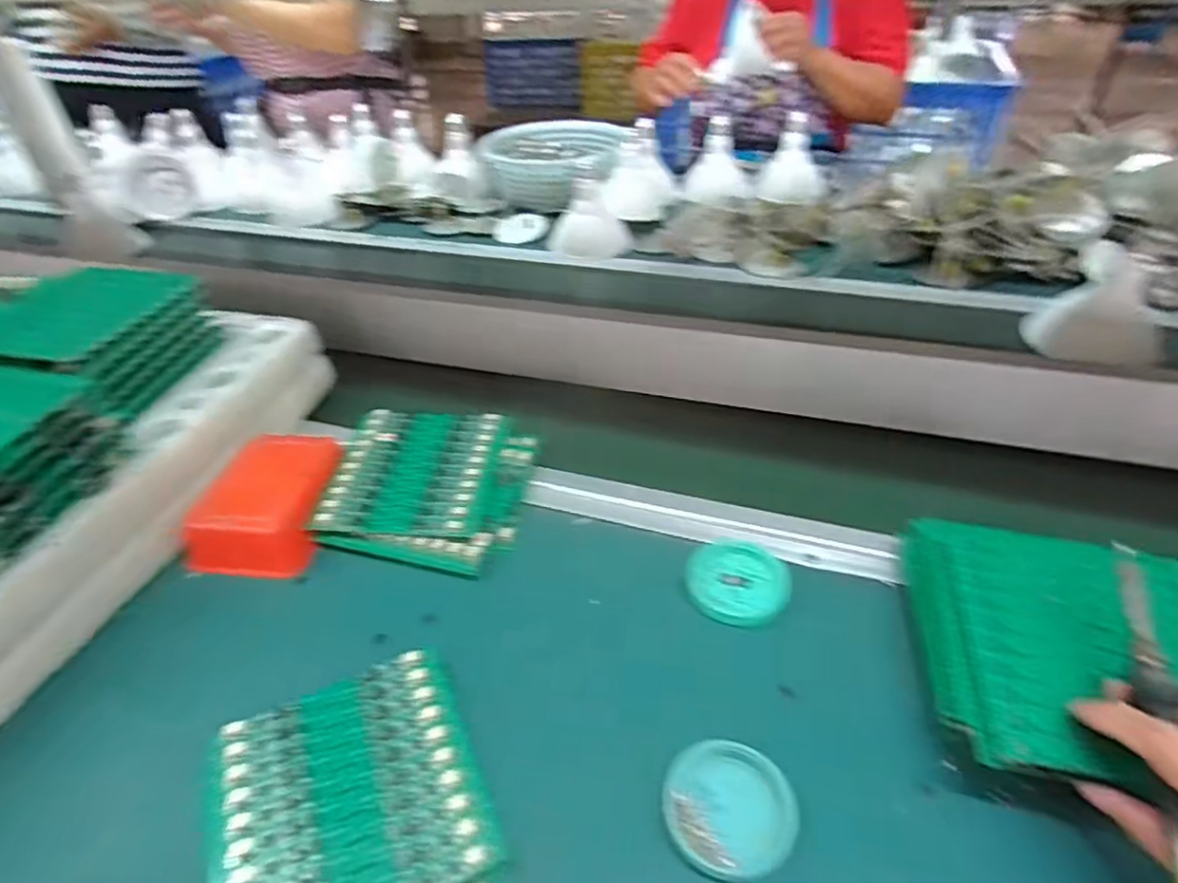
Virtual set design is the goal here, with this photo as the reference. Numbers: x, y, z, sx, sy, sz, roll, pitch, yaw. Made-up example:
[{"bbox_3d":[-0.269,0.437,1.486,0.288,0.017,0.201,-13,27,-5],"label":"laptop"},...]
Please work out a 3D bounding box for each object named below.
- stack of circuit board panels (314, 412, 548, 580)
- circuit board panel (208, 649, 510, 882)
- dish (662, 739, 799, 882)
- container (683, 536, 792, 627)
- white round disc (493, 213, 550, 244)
[{"bbox_3d":[-0.129,0.034,0.532,0.154,0.029,0.153,4,39,9],"label":"stack of circuit board panels"},{"bbox_3d":[-0.127,0.195,0.346,0.133,0.013,0.144,-18,42,-19],"label":"circuit board panel"},{"bbox_3d":[0.074,0.191,0.339,0.066,0.014,0.060,-2,38,2],"label":"dish"},{"bbox_3d":[0.105,0.097,0.457,0.069,0.016,0.064,-2,38,2],"label":"container"},{"bbox_3d":[-0.103,-0.323,0.980,0.089,0.005,0.063,-8,59,12],"label":"white round disc"}]

